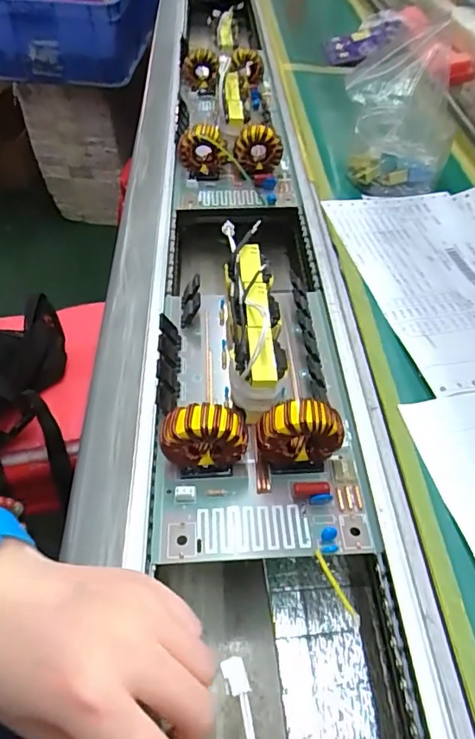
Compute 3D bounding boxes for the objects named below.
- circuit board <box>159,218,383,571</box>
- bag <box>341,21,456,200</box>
[{"bbox_3d":[0.008,0.007,0.340,0.127,0.062,0.243,-7,51,2],"label":"circuit board"},{"bbox_3d":[0.166,-0.253,0.506,0.104,0.141,0.042,-7,20,7],"label":"bag"}]

